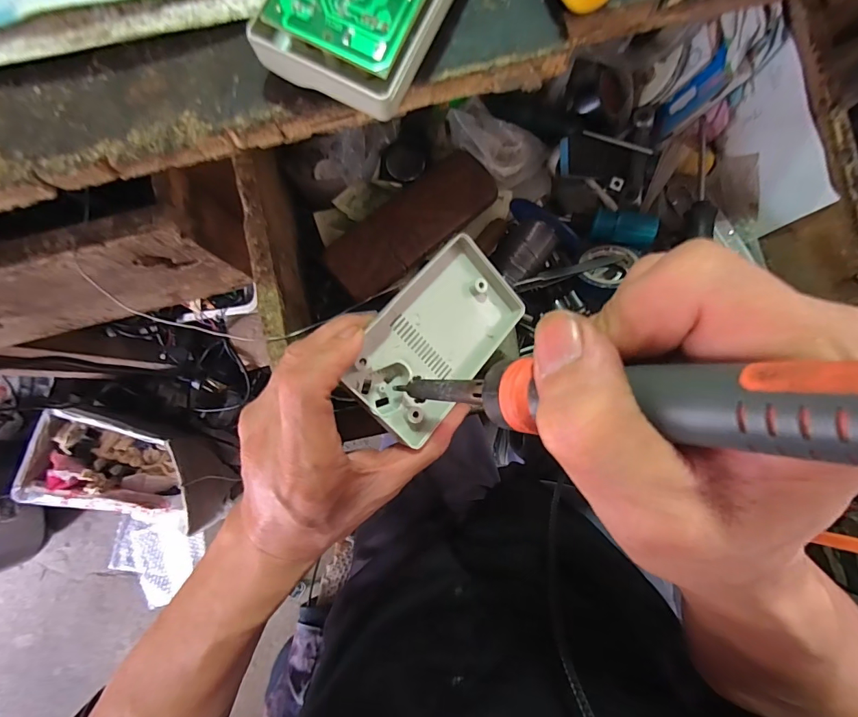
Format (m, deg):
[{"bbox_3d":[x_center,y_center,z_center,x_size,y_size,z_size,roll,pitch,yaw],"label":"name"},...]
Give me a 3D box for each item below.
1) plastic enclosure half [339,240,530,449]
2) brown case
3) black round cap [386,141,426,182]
[{"bbox_3d":[0.005,-0.014,0.253,0.068,0.019,0.119,46,69,-14],"label":"plastic enclosure half"},{"bbox_3d":[-0.012,-0.106,0.330,0.145,0.022,0.056,-42,87,-4],"label":"brown case"},{"bbox_3d":[-0.019,-0.169,0.359,0.032,0.014,0.031,0,85,-1],"label":"black round cap"}]

